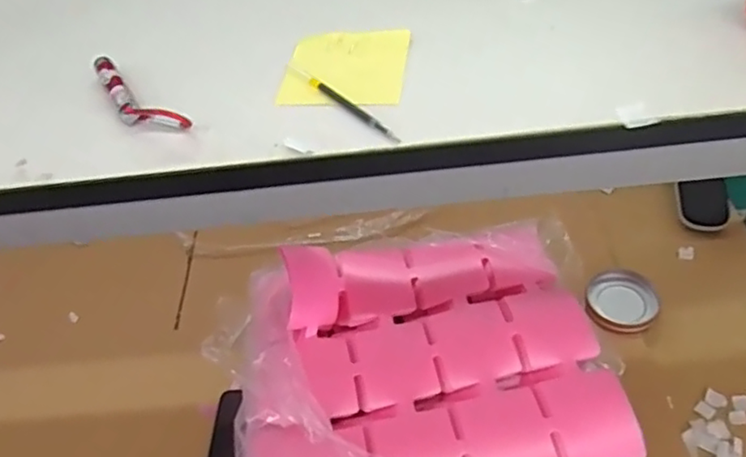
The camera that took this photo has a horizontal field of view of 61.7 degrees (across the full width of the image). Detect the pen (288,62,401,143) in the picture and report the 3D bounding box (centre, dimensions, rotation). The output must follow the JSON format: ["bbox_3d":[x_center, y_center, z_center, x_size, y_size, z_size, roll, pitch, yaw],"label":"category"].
[{"bbox_3d":[-0.020,-0.077,0.372,0.006,0.005,0.109,-31,51,-24],"label":"pen"}]

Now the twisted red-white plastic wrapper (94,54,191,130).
[{"bbox_3d":[-0.151,-0.080,0.385,0.025,0.015,0.100,-38,54,-25],"label":"twisted red-white plastic wrapper"}]

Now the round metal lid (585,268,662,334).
[{"bbox_3d":[0.317,0.092,0.793,0.084,0.017,0.094,14,48,18],"label":"round metal lid"}]

